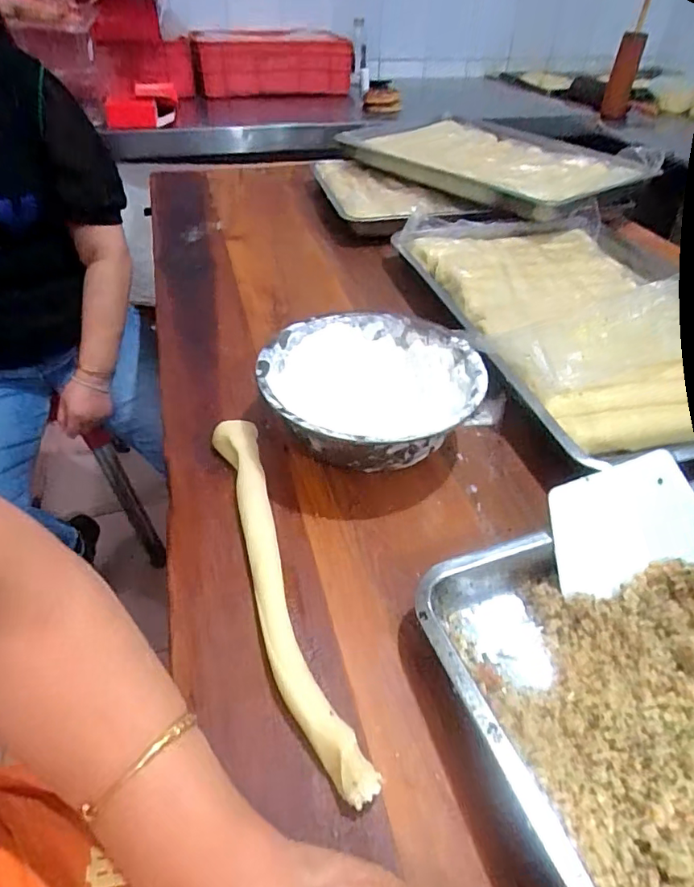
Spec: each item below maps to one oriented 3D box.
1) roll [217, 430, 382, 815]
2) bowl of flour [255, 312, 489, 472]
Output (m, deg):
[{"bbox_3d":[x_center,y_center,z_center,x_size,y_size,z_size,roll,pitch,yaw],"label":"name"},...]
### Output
[{"bbox_3d":[-0.060,0.103,0.435,0.042,0.033,0.353,-12,44,-16],"label":"roll"},{"bbox_3d":[0.028,-0.053,0.551,0.216,0.083,0.211,1,42,-1],"label":"bowl of flour"}]

